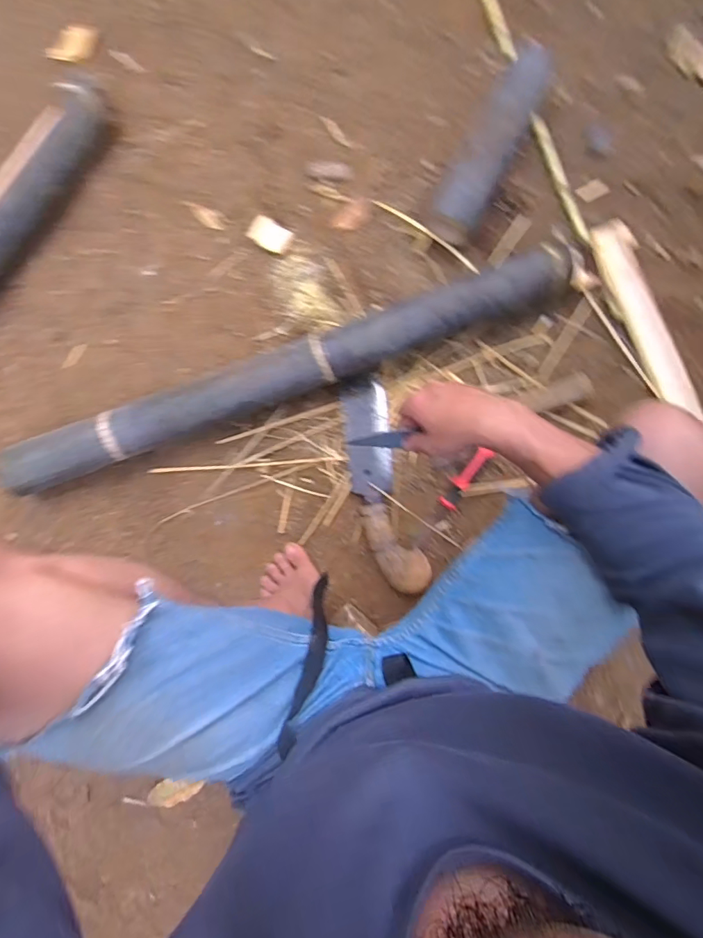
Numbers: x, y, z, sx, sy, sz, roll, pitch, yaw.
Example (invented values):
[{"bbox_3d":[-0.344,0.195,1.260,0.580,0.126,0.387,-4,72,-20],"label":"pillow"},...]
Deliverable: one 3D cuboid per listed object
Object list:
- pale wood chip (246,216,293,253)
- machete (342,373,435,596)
[{"bbox_3d":[-0.140,-0.405,0.797,0.069,0.010,0.046,28,86,-3],"label":"pale wood chip"},{"bbox_3d":[0.047,0.018,0.756,0.087,0.050,0.368,-13,89,-5],"label":"machete"}]

